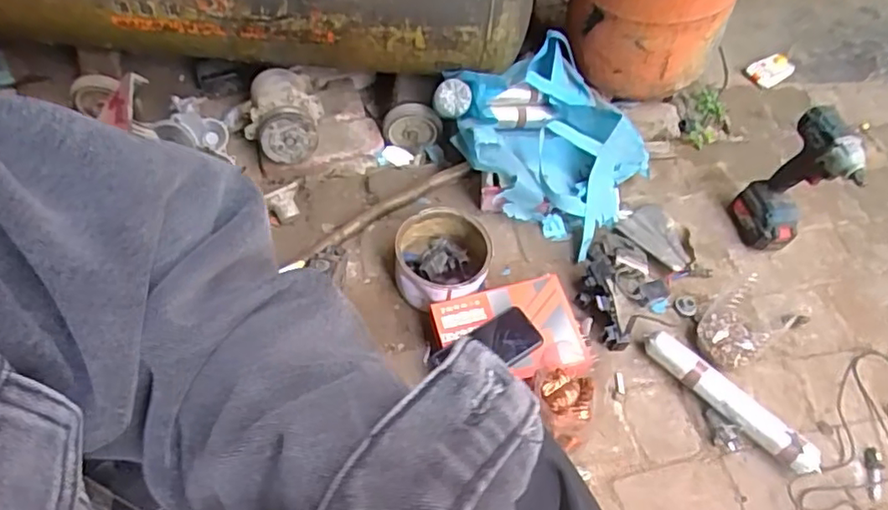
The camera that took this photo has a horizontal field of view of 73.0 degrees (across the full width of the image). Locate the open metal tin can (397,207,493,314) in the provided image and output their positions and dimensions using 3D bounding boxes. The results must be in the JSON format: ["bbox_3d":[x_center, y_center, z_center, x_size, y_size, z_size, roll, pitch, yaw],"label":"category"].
[{"bbox_3d":[-0.002,0.007,0.971,0.153,0.062,0.157,1,57,-2],"label":"open metal tin can"}]

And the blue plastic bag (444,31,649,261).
[{"bbox_3d":[0.211,-0.236,1.113,0.344,0.179,0.379,33,61,18],"label":"blue plastic bag"}]

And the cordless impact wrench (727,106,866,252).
[{"bbox_3d":[0.596,-0.115,1.037,0.088,0.249,0.133,-7,55,-7],"label":"cordless impact wrench"}]

